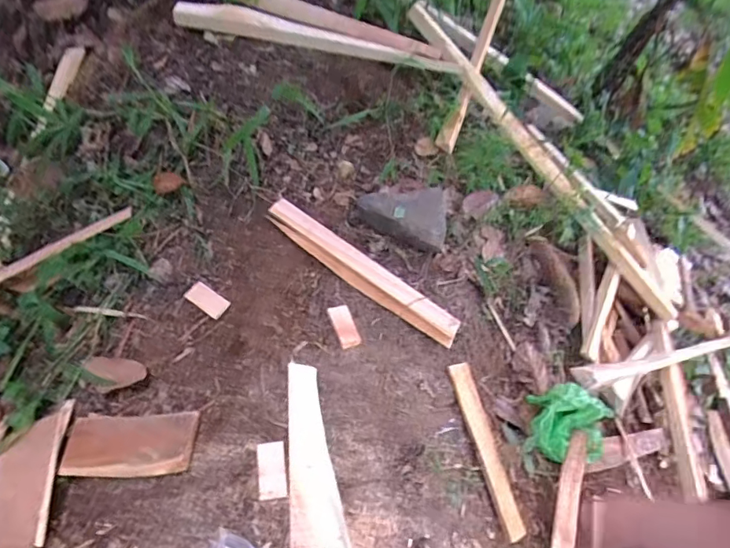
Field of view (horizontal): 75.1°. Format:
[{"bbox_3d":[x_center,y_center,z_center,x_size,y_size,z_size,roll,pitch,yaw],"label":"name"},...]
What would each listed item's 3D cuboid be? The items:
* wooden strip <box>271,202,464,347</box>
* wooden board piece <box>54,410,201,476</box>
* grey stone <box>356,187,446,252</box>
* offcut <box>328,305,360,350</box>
[{"bbox_3d":[-0.006,-0.005,0.851,0.395,0.017,0.060,35,75,6],"label":"wooden strip"},{"bbox_3d":[-0.337,0.240,0.676,0.190,0.013,0.084,-3,48,7],"label":"wooden board piece"},{"bbox_3d":[0.075,-0.126,0.915,0.170,0.075,0.118,9,48,2],"label":"grey stone"},{"bbox_3d":[-0.034,0.087,0.799,0.035,0.007,0.076,-17,69,-21],"label":"offcut"}]

